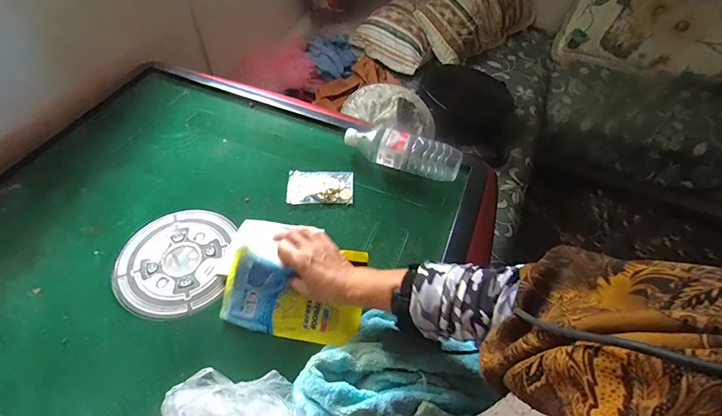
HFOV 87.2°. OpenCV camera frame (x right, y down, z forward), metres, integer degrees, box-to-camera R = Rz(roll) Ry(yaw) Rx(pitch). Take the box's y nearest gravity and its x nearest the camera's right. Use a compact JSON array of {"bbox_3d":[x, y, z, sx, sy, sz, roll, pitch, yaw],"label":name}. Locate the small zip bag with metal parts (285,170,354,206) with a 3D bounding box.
[{"bbox_3d":[-0.075,-0.040,0.705,0.119,0.016,0.080,2,53,-3],"label":"small zip bag with metal parts"}]

